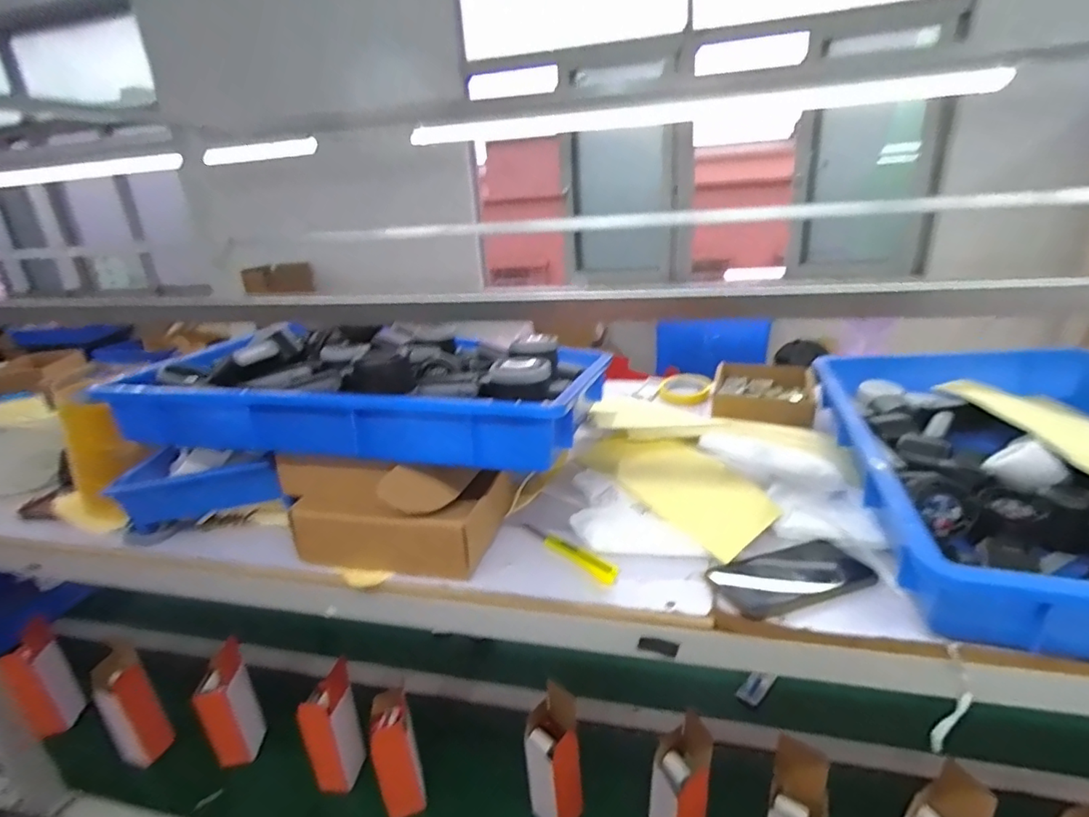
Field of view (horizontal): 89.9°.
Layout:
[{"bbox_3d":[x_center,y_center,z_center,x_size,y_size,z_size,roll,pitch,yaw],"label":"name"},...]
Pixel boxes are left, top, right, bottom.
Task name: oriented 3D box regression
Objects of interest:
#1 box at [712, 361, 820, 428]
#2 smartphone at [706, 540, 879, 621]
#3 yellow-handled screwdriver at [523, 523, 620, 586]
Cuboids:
[{"bbox_3d":[0.386,-0.028,0.963,0.169,0.044,0.188,3,23,16],"label":"box"},{"bbox_3d":[0.255,0.173,0.560,0.158,0.005,0.079,-10,23,-16],"label":"smartphone"},{"bbox_3d":[0.028,0.161,0.618,0.131,0.015,0.026,16,29,39],"label":"yellow-handled screwdriver"}]

